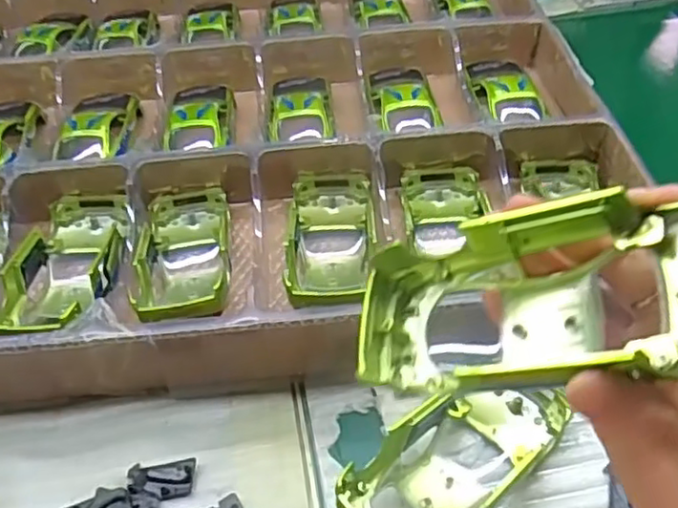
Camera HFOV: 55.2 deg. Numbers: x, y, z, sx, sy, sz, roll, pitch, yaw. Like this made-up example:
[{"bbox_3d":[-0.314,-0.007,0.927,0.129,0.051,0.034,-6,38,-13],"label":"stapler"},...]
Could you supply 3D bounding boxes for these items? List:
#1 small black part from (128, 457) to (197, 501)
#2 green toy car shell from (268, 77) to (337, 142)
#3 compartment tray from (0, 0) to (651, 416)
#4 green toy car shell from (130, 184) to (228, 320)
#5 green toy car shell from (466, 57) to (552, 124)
[{"bbox_3d":[-0.088,0.113,0.324,0.032,0.004,0.018,-6,46,-2],"label":"small black part"},{"bbox_3d":[-0.029,-0.118,0.500,0.048,0.021,0.083,-4,46,0],"label":"green toy car shell"},{"bbox_3d":[-0.143,-0.102,0.490,0.643,0.045,0.456,-5,48,0],"label":"compartment tray"},{"bbox_3d":[-0.094,0.004,0.401,0.053,0.038,0.129,-10,28,-4],"label":"green toy car shell"},{"bbox_3d":[0.129,-0.136,0.505,0.044,0.021,0.093,-5,46,-1],"label":"green toy car shell"}]

